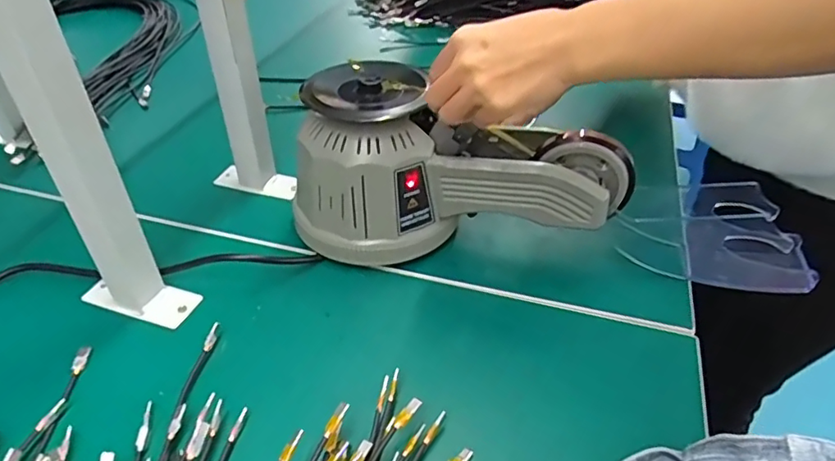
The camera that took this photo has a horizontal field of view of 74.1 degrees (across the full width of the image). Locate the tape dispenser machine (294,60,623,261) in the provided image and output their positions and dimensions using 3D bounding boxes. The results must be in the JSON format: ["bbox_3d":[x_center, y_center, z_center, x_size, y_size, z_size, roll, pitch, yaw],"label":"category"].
[{"bbox_3d":[0.034,-0.056,0.498,0.287,0.158,0.117,4,40,4],"label":"tape dispenser machine"}]

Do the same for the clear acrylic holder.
[{"bbox_3d":[0.259,0.003,0.487,0.168,0.067,0.064,13,42,14],"label":"clear acrylic holder"}]

